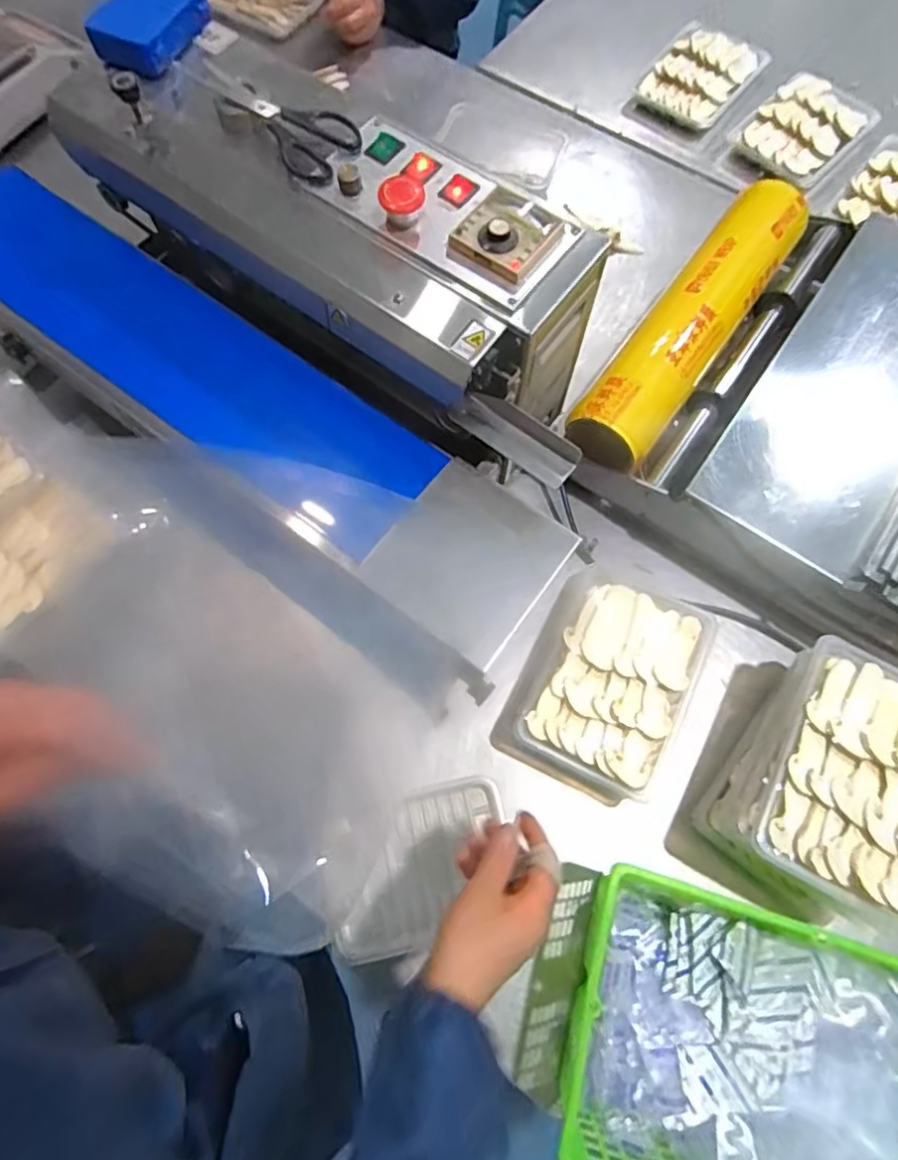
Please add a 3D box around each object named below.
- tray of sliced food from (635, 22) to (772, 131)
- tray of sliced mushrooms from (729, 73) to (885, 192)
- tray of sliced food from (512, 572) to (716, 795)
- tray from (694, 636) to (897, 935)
[{"bbox_3d":[0.410,-0.820,0.983,0.148,0.036,0.221,32,74,9],"label":"tray of sliced food"},{"bbox_3d":[0.564,-0.713,0.951,0.152,0.035,0.261,42,75,12],"label":"tray of sliced mushrooms"},{"bbox_3d":[0.167,0.099,0.612,0.143,0.066,0.207,25,73,7],"label":"tray of sliced food"},{"bbox_3d":[0.348,0.178,0.538,0.142,0.113,0.217,34,74,9],"label":"tray"}]

